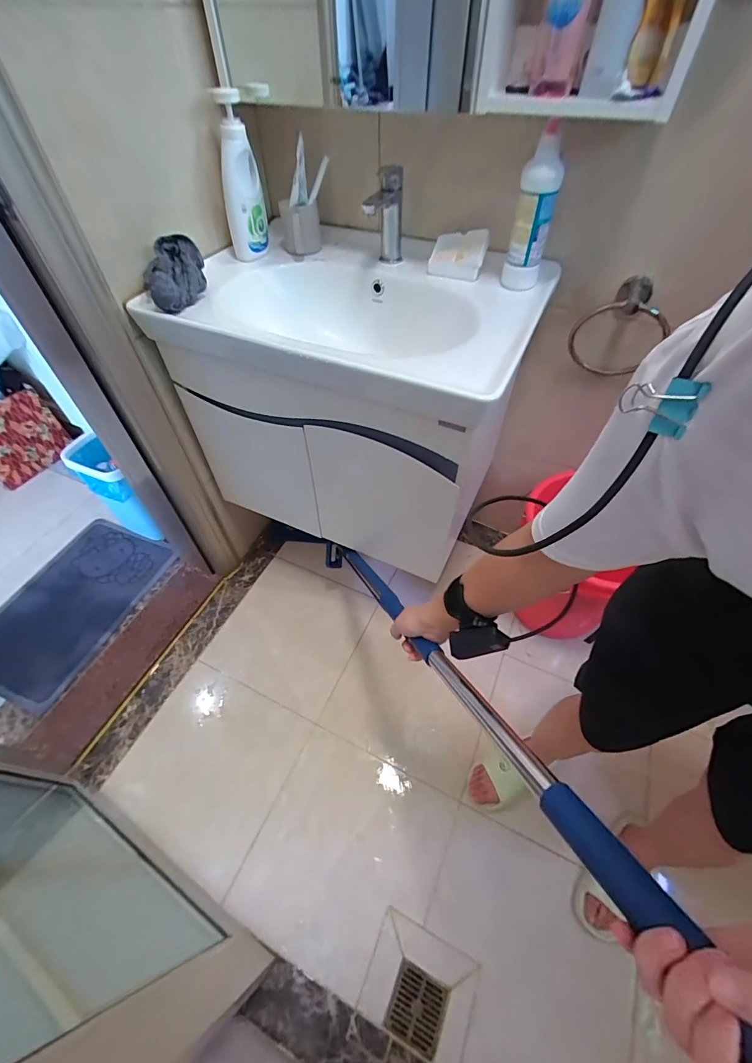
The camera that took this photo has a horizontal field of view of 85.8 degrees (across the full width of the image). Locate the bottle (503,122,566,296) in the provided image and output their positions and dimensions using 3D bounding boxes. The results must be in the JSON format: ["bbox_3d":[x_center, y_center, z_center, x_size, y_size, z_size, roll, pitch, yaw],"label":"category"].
[{"bbox_3d":[0.281,-0.564,0.721,0.063,0.230,0.054,23,55,17],"label":"bottle"}]

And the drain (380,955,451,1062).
[{"bbox_3d":[0.077,0.896,0.763,0.099,0.009,0.101,21,54,15],"label":"drain"}]

